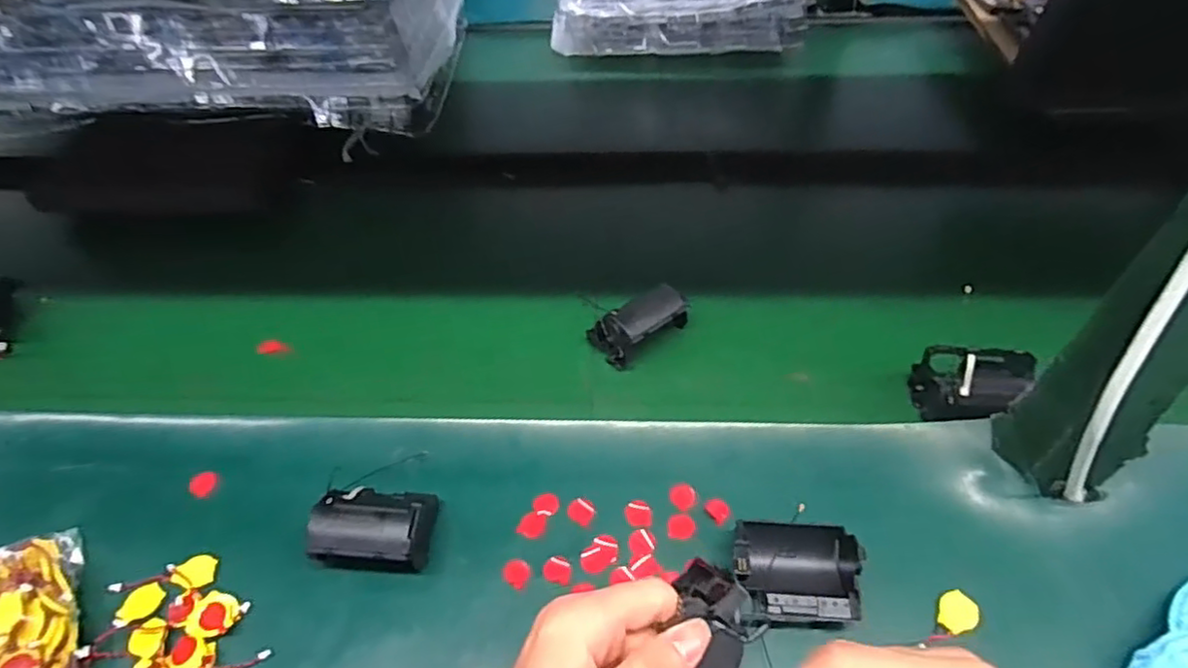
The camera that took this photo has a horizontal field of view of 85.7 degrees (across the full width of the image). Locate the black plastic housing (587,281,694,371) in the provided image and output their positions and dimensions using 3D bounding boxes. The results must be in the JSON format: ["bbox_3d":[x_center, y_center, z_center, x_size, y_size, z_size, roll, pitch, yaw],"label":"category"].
[{"bbox_3d":[0.035,-0.010,0.506,0.077,0.037,0.048,-29,55,-20],"label":"black plastic housing"}]

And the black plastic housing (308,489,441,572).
[{"bbox_3d":[-0.136,0.119,0.395,0.065,0.040,0.048,3,51,5],"label":"black plastic housing"}]

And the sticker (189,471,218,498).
[{"bbox_3d":[-0.268,0.102,0.439,0.022,0.004,0.017,21,54,18],"label":"sticker"}]

